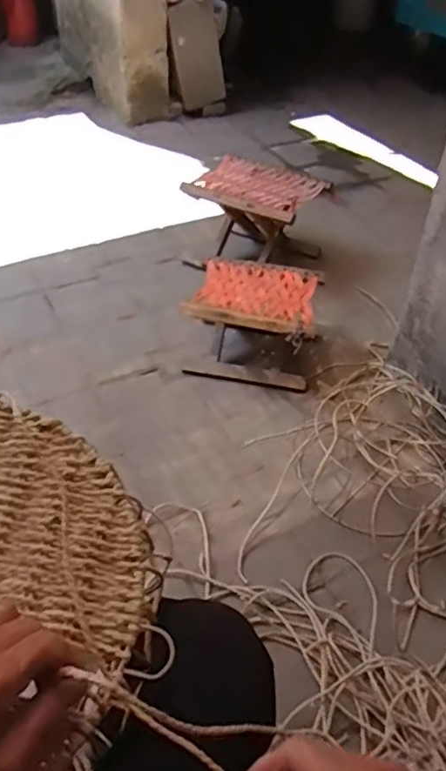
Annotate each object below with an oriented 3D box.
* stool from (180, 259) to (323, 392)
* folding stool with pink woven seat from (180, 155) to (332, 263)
[{"bbox_3d":[0.064,-0.138,1.383,0.282,0.187,0.242,9,43,8],"label":"stool"},{"bbox_3d":[0.097,-0.452,1.692,0.305,0.254,0.298,23,47,22],"label":"folding stool with pink woven seat"}]

